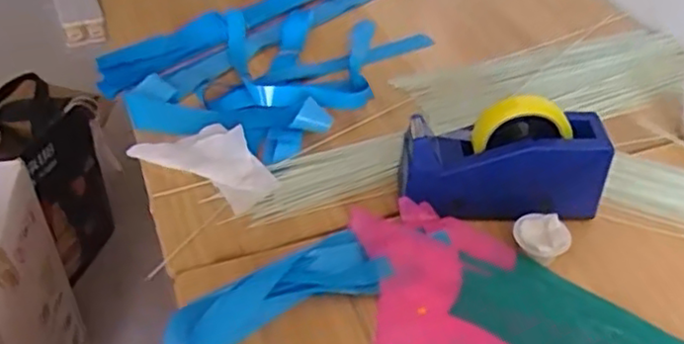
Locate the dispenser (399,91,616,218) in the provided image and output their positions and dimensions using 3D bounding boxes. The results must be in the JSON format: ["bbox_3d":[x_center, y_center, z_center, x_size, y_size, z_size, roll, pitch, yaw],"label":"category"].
[{"bbox_3d":[0.163,-0.012,0.677,0.202,0.124,0.063,3,41,0],"label":"dispenser"}]

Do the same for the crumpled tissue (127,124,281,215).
[{"bbox_3d":[-0.149,-0.017,0.759,0.174,0.026,0.088,29,47,26],"label":"crumpled tissue"}]

